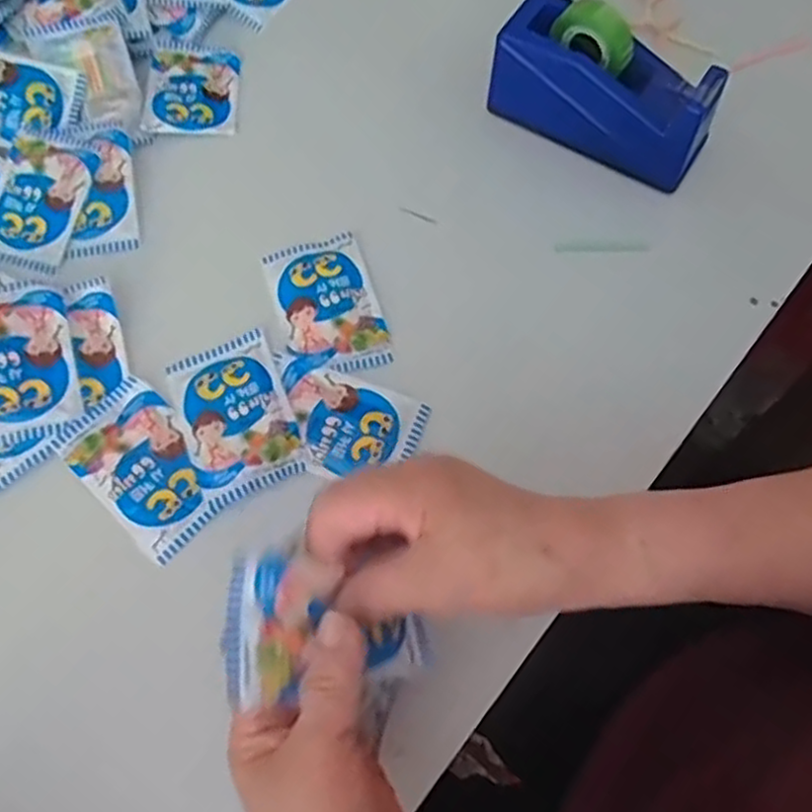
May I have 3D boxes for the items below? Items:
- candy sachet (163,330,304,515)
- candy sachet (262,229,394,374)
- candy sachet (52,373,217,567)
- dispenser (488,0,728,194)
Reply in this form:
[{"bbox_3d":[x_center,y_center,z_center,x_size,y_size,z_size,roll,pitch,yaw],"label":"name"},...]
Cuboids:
[{"bbox_3d":[-0.102,0.002,0.427,0.063,0.009,0.100,-20,68,-9],"label":"candy sachet"},{"bbox_3d":[-0.050,-0.066,0.463,0.062,0.008,0.099,-18,68,-8],"label":"candy sachet"},{"bbox_3d":[-0.151,0.032,0.416,0.100,0.004,0.063,41,72,16],"label":"candy sachet"},{"bbox_3d":[0.136,-0.216,0.490,0.147,0.087,0.056,31,70,12],"label":"dispenser"}]

